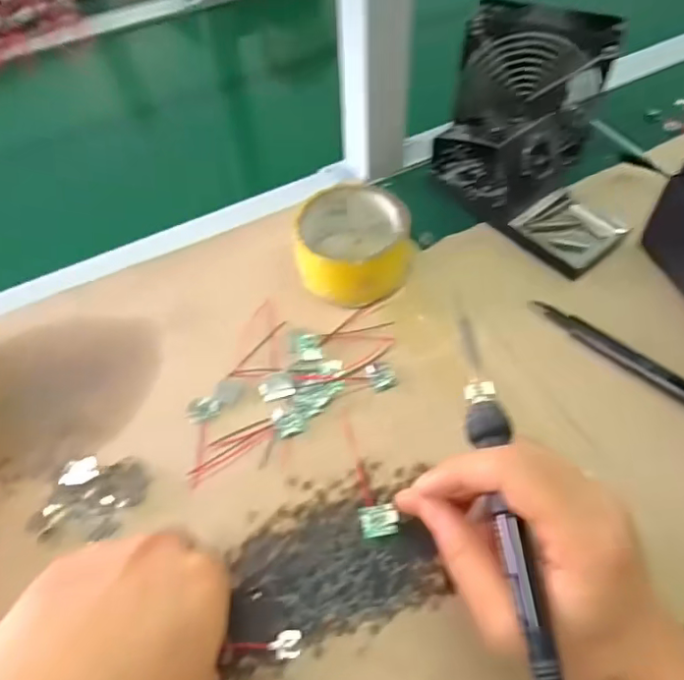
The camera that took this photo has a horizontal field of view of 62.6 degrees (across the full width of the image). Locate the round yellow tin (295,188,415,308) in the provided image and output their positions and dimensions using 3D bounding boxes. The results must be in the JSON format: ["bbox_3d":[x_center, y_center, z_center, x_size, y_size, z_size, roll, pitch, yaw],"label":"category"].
[{"bbox_3d":[0.009,-0.075,0.432,0.087,0.045,0.088,-1,53,2],"label":"round yellow tin"}]

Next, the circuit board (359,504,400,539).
[{"bbox_3d":[0.022,0.107,0.334,0.023,0.005,0.018,-6,53,-2],"label":"circuit board"}]

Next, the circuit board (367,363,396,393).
[{"bbox_3d":[0.027,0.024,0.390,0.017,0.004,0.023,-17,54,-9],"label":"circuit board"}]

